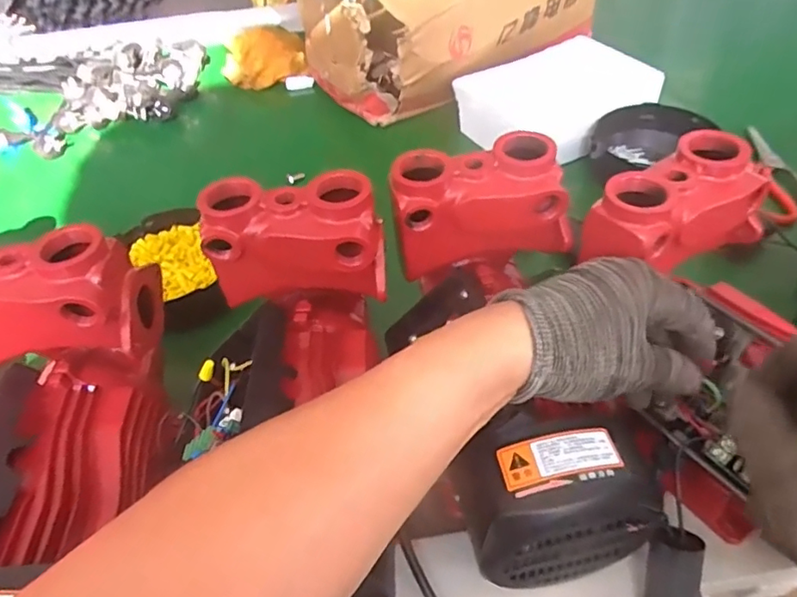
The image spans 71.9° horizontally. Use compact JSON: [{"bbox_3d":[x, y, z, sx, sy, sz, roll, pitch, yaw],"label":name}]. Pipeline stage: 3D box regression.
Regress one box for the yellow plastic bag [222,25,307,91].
[{"bbox_3d":[-0.223,-0.402,0.914,0.136,0.062,0.078,-22,50,-15],"label":"yellow plastic bag"}]

